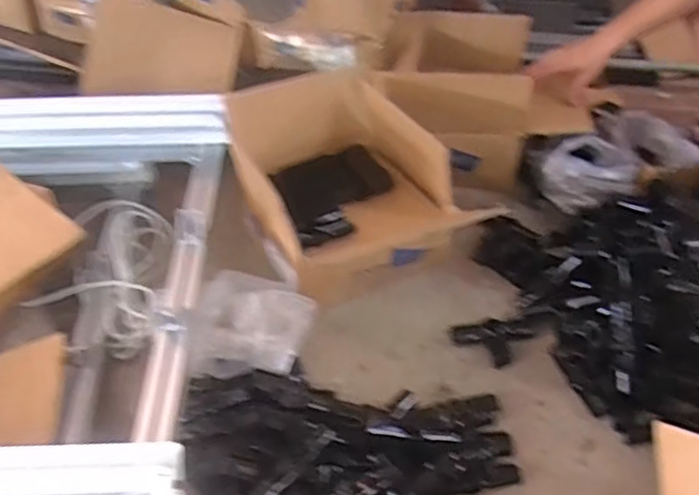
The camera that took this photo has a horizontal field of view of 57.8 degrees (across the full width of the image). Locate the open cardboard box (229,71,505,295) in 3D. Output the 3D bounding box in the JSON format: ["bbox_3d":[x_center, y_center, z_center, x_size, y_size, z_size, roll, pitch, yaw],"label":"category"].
[{"bbox_3d":[-0.022,-0.125,1.167,0.333,0.196,0.400,-16,44,-17],"label":"open cardboard box"}]

